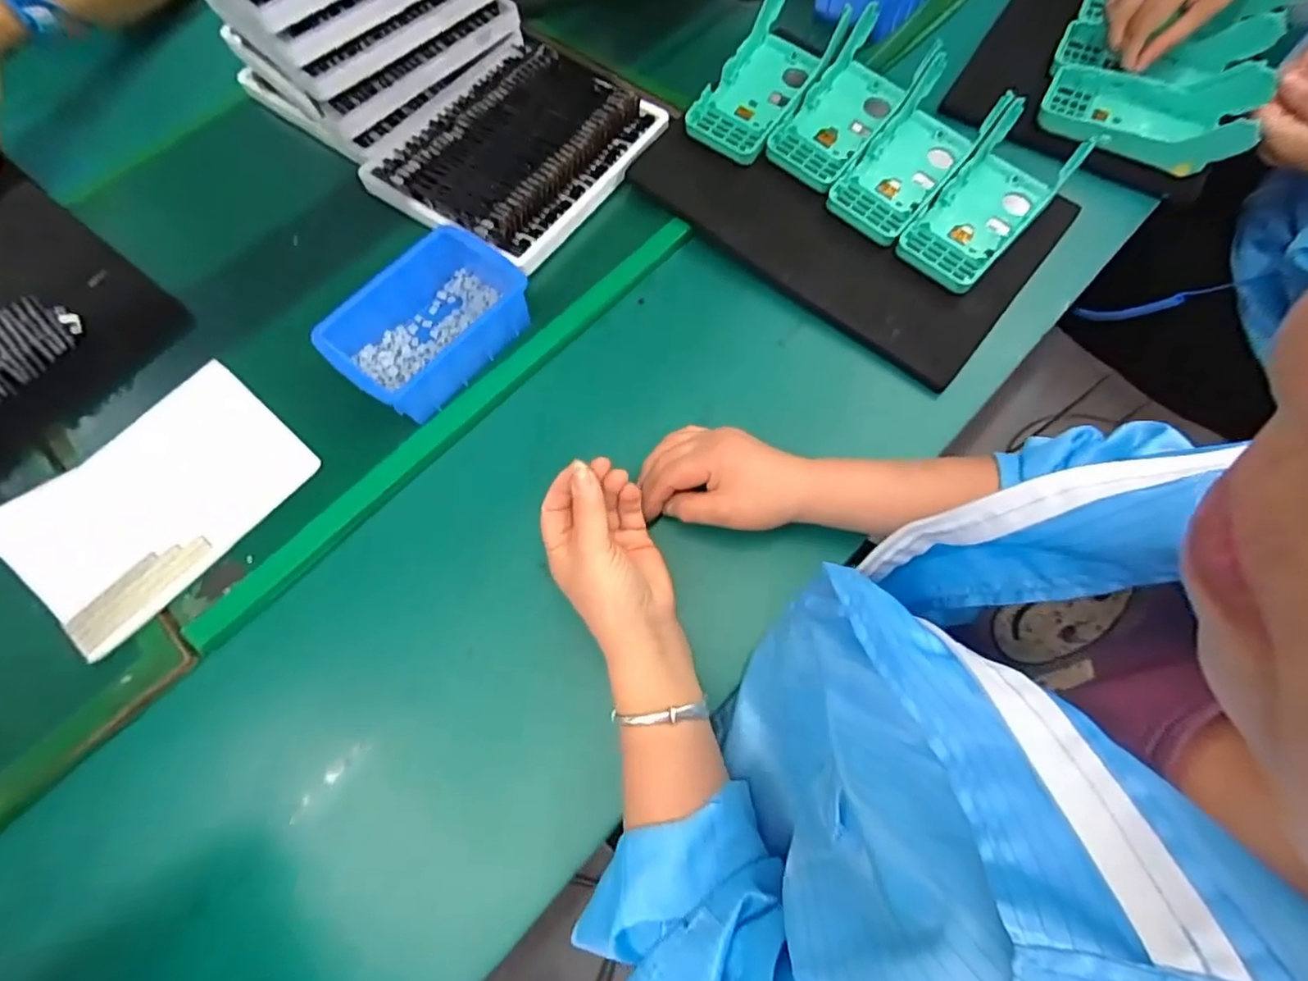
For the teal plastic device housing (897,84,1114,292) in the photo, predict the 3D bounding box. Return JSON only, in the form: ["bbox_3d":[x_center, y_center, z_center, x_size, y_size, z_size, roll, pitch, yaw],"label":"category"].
[{"bbox_3d":[0.290,-0.249,0.519,0.085,0.037,0.171,37,76,9],"label":"teal plastic device housing"}]

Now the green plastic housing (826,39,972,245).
[{"bbox_3d":[0.230,-0.300,0.538,0.077,0.039,0.172,34,76,9],"label":"green plastic housing"}]

